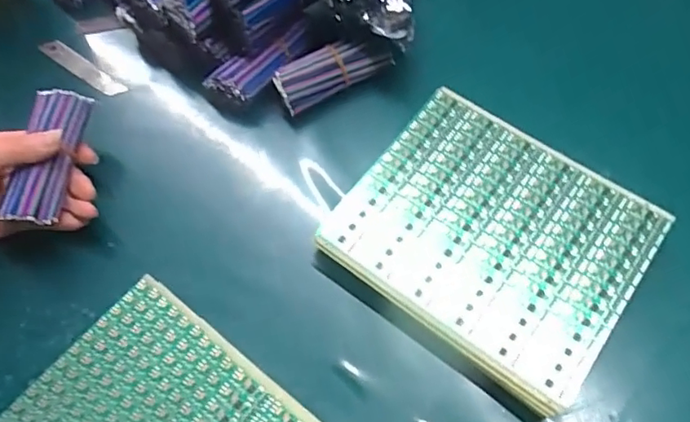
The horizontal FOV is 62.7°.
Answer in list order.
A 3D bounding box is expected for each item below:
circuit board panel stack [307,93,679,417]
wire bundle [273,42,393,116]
[{"bbox_3d":[0.105,0.019,0.409,0.195,0.030,0.168,34,70,18],"label":"circuit board panel stack"},{"bbox_3d":[-0.012,-0.114,0.474,0.093,0.038,0.034,-30,66,-11],"label":"wire bundle"}]

